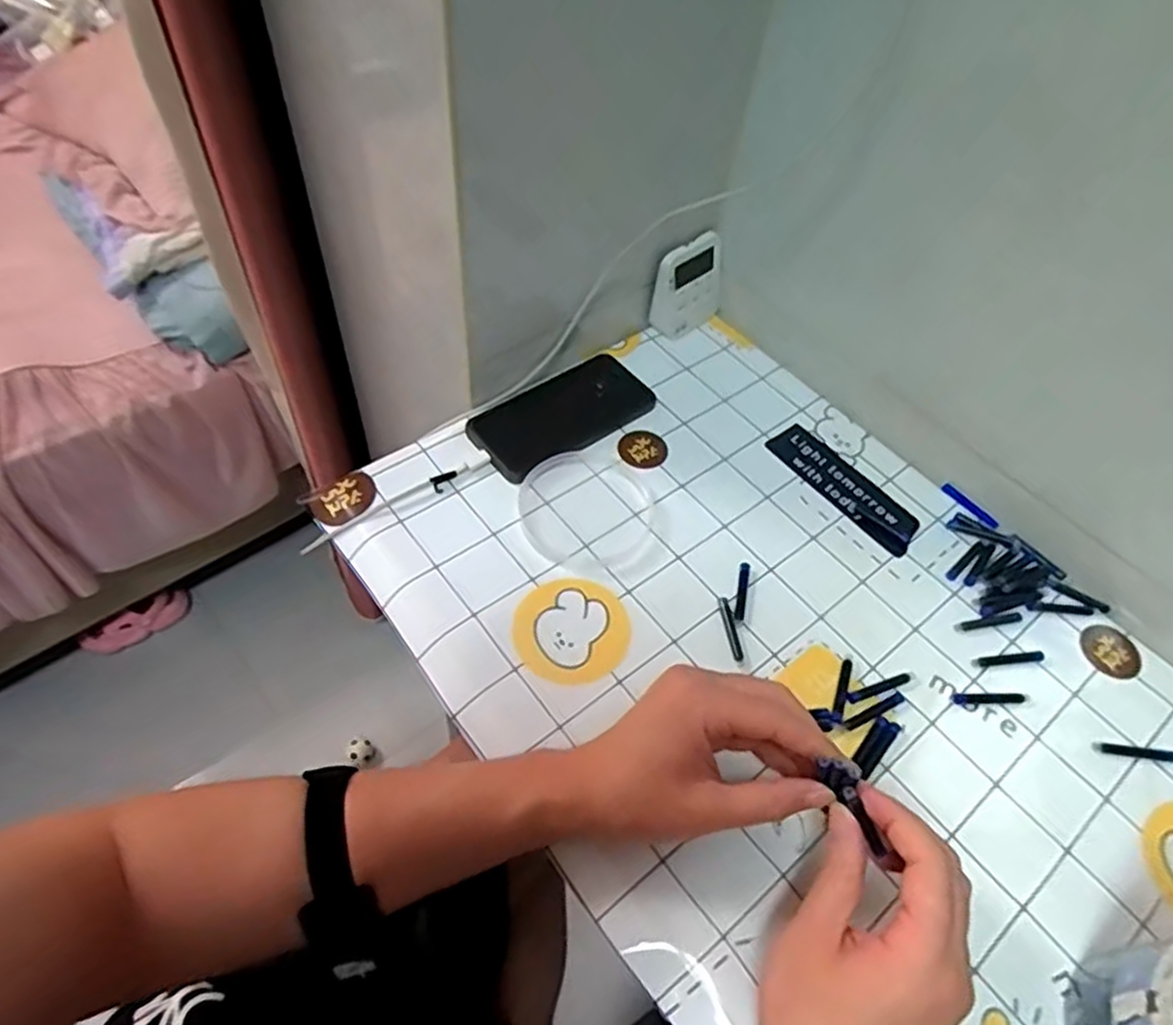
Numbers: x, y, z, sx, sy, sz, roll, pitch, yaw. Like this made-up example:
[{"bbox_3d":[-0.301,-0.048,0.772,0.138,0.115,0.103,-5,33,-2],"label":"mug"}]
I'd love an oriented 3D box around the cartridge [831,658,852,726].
[{"bbox_3d":[0.168,0.117,0.480,0.007,0.004,0.048,21,55,10],"label":"cartridge"}]

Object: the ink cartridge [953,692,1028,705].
[{"bbox_3d":[0.270,0.123,0.484,0.049,0.004,0.009,2,54,-4],"label":"ink cartridge"}]

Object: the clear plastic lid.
[{"bbox_3d":[0.001,-0.004,0.550,0.099,0.007,0.104,3,54,-4],"label":"clear plastic lid"}]

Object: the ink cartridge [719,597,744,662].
[{"bbox_3d":[0.099,0.079,0.494,0.008,0.004,0.047,-3,55,-8],"label":"ink cartridge"}]

